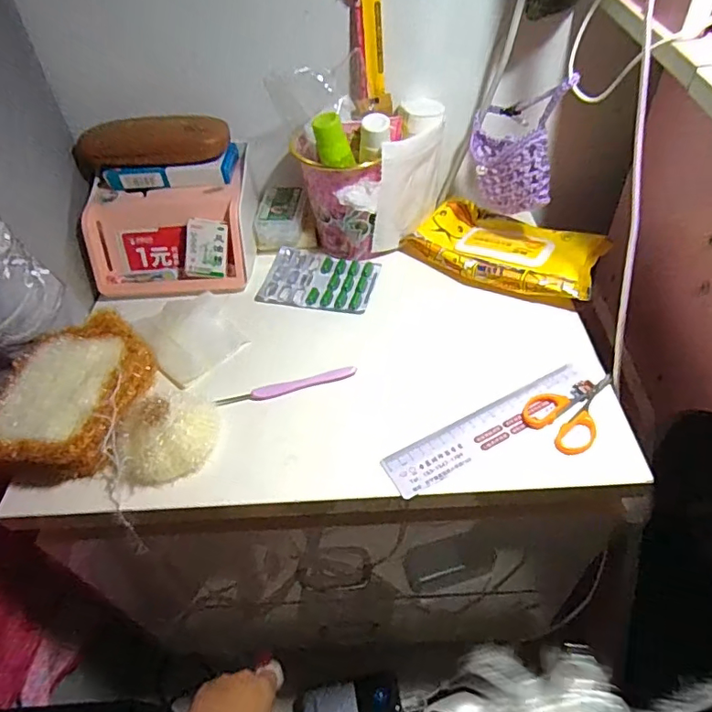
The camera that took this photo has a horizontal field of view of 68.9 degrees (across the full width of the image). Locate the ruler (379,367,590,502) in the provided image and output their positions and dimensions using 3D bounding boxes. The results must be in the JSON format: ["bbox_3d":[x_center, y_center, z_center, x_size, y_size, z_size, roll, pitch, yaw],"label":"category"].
[{"bbox_3d":[0.113,0.058,0.425,0.189,0.004,0.043,-24,47,-16],"label":"ruler"}]

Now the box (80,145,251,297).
[{"bbox_3d":[-0.201,-0.133,0.565,0.167,0.083,0.108,-5,47,1],"label":"box"}]

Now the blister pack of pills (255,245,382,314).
[{"bbox_3d":[-0.039,-0.085,0.567,0.118,0.013,0.083,9,49,14],"label":"blister pack of pills"}]

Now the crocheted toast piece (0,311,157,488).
[{"bbox_3d":[-0.248,0.038,0.446,0.121,0.046,0.158,-2,47,4],"label":"crocheted toast piece"}]

